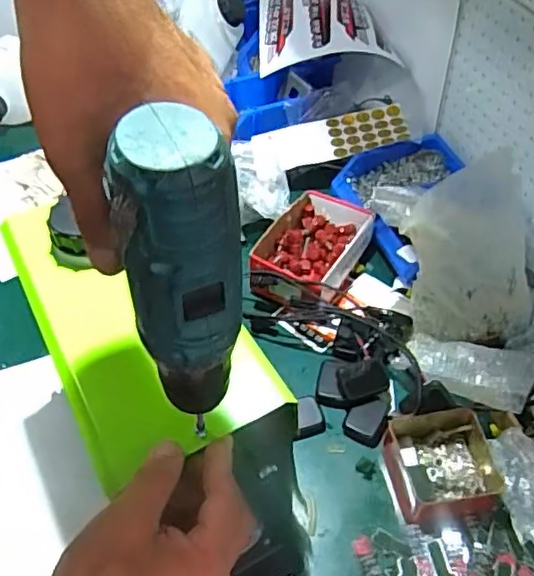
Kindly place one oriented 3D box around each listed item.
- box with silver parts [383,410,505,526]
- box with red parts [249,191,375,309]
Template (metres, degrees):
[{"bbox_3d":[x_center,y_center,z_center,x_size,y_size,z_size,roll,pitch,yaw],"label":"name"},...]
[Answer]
[{"bbox_3d":[0.188,0.189,0.638,0.112,0.044,0.103,-4,49,-3],"label":"box with silver parts"},{"bbox_3d":[0.058,-0.048,0.843,0.124,0.068,0.198,20,52,18],"label":"box with red parts"}]

